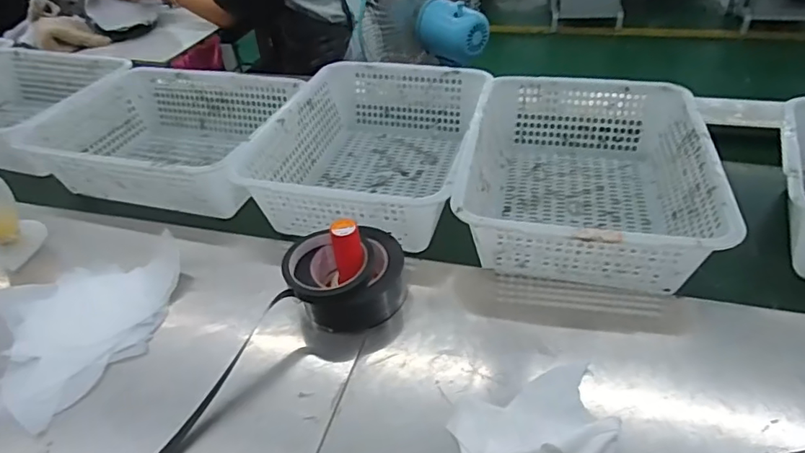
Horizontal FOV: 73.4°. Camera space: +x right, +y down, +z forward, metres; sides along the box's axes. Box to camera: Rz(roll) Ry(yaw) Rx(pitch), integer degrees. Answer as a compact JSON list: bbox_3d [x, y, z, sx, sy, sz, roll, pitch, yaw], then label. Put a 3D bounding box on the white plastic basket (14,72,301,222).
[{"bbox_3d":[-0.386,-0.150,0.918,0.407,0.134,0.303,8,41,16],"label":"white plastic basket"}]

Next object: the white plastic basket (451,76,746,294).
[{"bbox_3d":[0.245,-0.072,0.739,0.293,0.127,0.394,6,41,14],"label":"white plastic basket"}]

